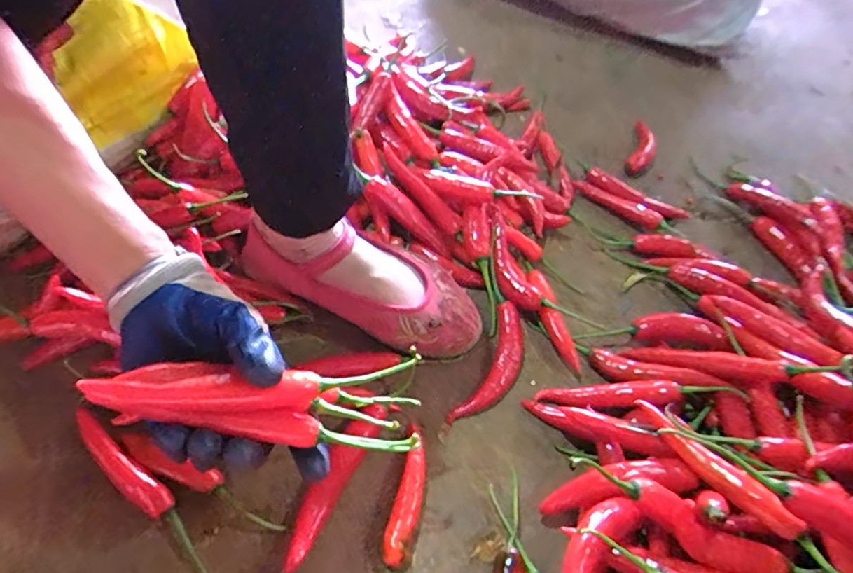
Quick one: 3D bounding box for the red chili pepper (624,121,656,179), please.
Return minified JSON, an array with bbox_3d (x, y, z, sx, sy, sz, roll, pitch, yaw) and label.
[{"bbox_3d":[0.274,-0.178,0.625,0.027,0.019,0.106,22,56,10],"label":"red chili pepper"}]

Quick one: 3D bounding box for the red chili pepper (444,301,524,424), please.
[{"bbox_3d":[0.061,0.069,0.427,0.038,0.018,0.118,23,56,11],"label":"red chili pepper"}]

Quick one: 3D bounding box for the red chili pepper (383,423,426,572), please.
[{"bbox_3d":[-0.012,0.153,0.360,0.020,0.020,0.095,12,55,3],"label":"red chili pepper"}]

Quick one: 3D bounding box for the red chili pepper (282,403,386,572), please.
[{"bbox_3d":[-0.068,0.141,0.361,0.022,0.025,0.126,26,57,12],"label":"red chili pepper"}]

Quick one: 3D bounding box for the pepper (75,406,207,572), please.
[{"bbox_3d":[-0.201,0.145,0.350,0.166,0.018,0.021,36,60,18],"label":"pepper"}]

